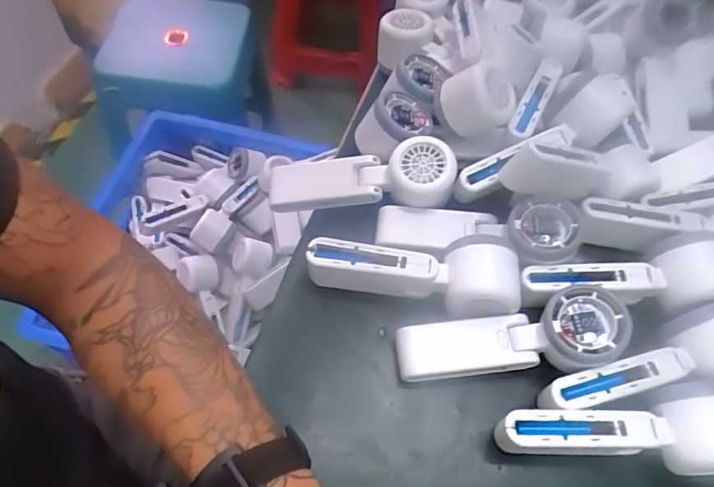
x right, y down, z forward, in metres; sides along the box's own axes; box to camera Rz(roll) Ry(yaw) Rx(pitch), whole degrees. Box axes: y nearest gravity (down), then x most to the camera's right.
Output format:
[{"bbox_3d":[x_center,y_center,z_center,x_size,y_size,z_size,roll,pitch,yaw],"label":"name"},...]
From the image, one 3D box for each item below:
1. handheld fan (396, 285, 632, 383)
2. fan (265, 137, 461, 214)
[{"bbox_3d":[0.116,0.076,0.379,0.168,0.042,0.056,-11,59,8],"label":"handheld fan"},{"bbox_3d":[0.001,-0.057,0.447,0.171,0.042,0.051,-5,57,16],"label":"fan"}]

